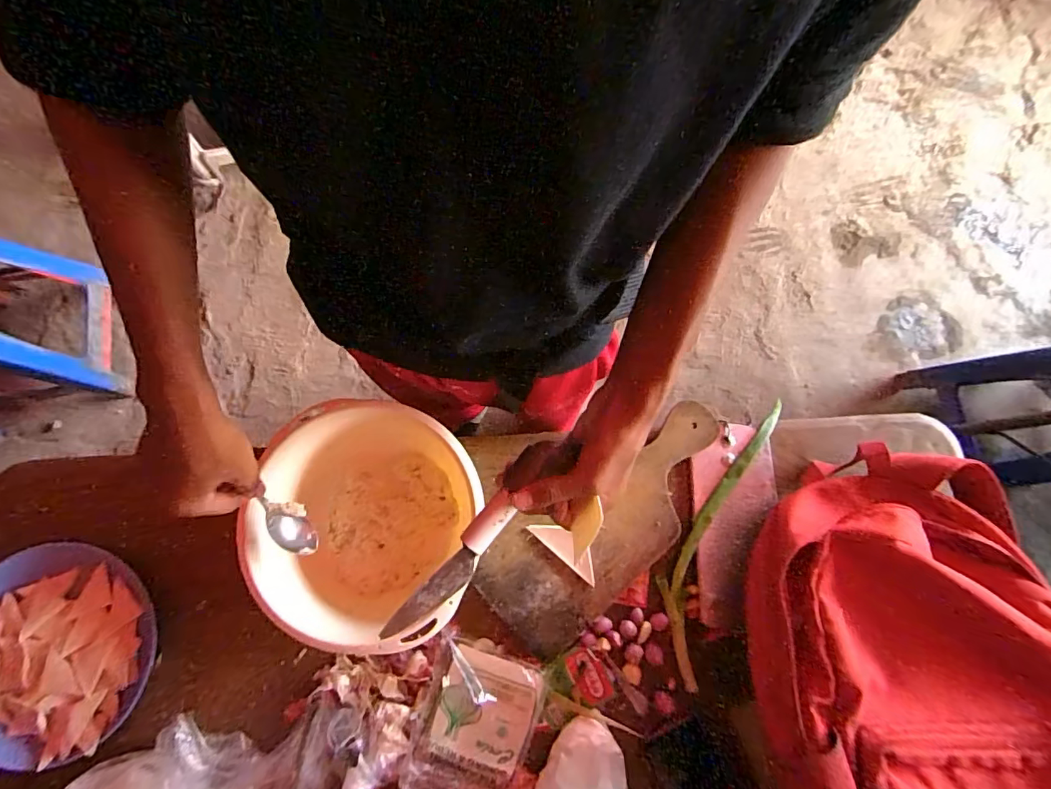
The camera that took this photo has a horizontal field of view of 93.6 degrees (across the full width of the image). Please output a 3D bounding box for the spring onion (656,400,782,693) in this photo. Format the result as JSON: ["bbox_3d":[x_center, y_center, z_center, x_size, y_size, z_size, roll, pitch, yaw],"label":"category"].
[{"bbox_3d":[0.228,0.161,0.604,0.073,0.028,0.355,23,80,4],"label":"spring onion"}]

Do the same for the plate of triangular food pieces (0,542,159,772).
[{"bbox_3d":[-0.528,0.285,0.545,0.202,0.035,0.227,-41,83,-7],"label":"plate of triangular food pieces"}]

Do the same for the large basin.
[{"bbox_3d":[-0.171,0.136,0.547,0.223,0.088,0.239,0,80,0],"label":"large basin"}]

